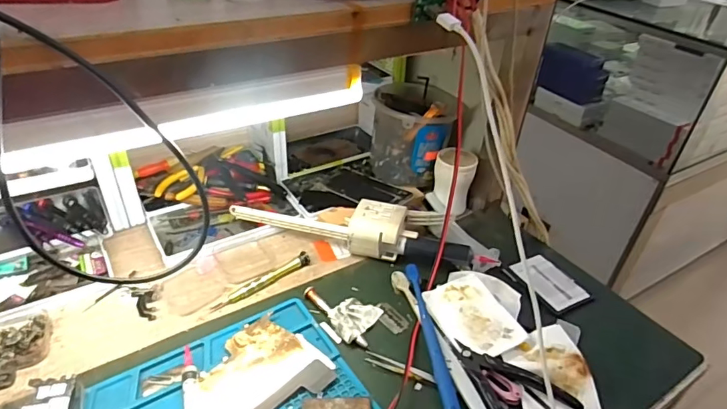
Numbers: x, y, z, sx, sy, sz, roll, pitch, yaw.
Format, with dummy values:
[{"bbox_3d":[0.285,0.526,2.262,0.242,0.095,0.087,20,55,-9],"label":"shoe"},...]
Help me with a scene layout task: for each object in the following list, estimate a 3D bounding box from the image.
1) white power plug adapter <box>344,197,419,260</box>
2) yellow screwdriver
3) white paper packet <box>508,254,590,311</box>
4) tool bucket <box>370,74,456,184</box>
[{"bbox_3d":[0.023,0.036,0.594,0.079,0.053,0.063,10,36,7],"label":"white power plug adapter"},{"bbox_3d":[-0.113,0.086,0.544,0.016,0.013,0.125,32,44,33],"label":"yellow screwdriver"},{"bbox_3d":[0.221,0.091,0.568,0.056,0.006,0.078,-14,40,-23],"label":"white paper packet"},{"bbox_3d":[0.070,-0.102,0.712,0.108,0.127,0.122,14,37,14],"label":"tool bucket"}]

